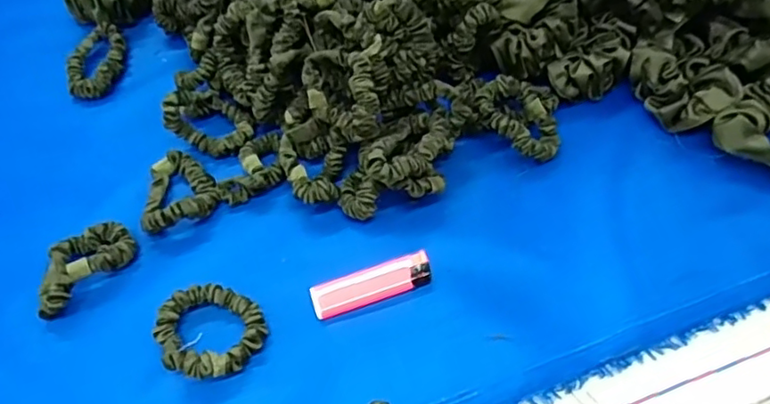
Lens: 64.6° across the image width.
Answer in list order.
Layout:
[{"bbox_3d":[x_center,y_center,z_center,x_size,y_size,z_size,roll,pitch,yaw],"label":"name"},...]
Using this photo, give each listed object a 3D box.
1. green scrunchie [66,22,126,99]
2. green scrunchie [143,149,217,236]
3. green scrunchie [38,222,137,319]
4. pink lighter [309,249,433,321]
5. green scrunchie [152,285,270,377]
[{"bbox_3d":[-0.256,-0.124,0.540,0.041,0.019,0.079,-4,55,0],"label":"green scrunchie"},{"bbox_3d":[-0.156,-0.008,0.447,0.057,0.025,0.066,-29,58,-16],"label":"green scrunchie"},{"bbox_3d":[-0.208,0.041,0.415,0.043,0.028,0.072,36,64,25],"label":"green scrunchie"},{"bbox_3d":[-0.008,0.055,0.401,0.080,0.013,0.023,-18,56,-9],"label":"pink lighter"},{"bbox_3d":[-0.111,0.082,0.382,0.065,0.025,0.060,-2,55,2],"label":"green scrunchie"}]

